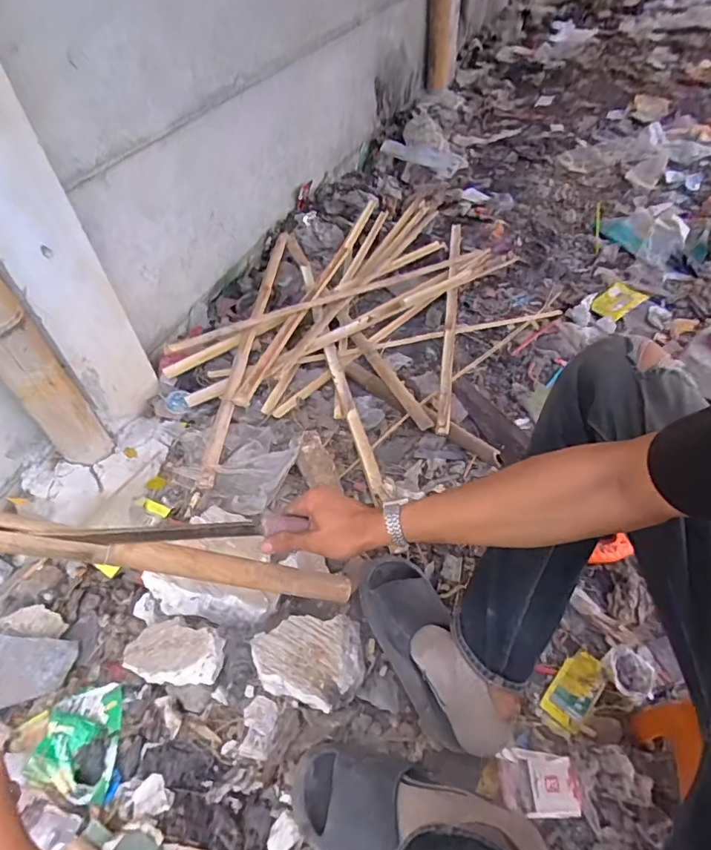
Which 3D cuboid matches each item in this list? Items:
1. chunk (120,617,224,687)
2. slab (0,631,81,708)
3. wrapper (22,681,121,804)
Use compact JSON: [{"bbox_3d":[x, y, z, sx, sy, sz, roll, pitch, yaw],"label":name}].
[{"bbox_3d":[-0.281,0.353,0.788,0.162,0.043,0.096,-5,38,17],"label":"chunk"},{"bbox_3d":[-0.538,0.393,0.801,0.146,0.028,0.108,20,61,-20],"label":"slab"},{"bbox_3d":[-0.399,0.460,0.742,0.132,0.032,0.143,11,50,14],"label":"wrapper"}]

